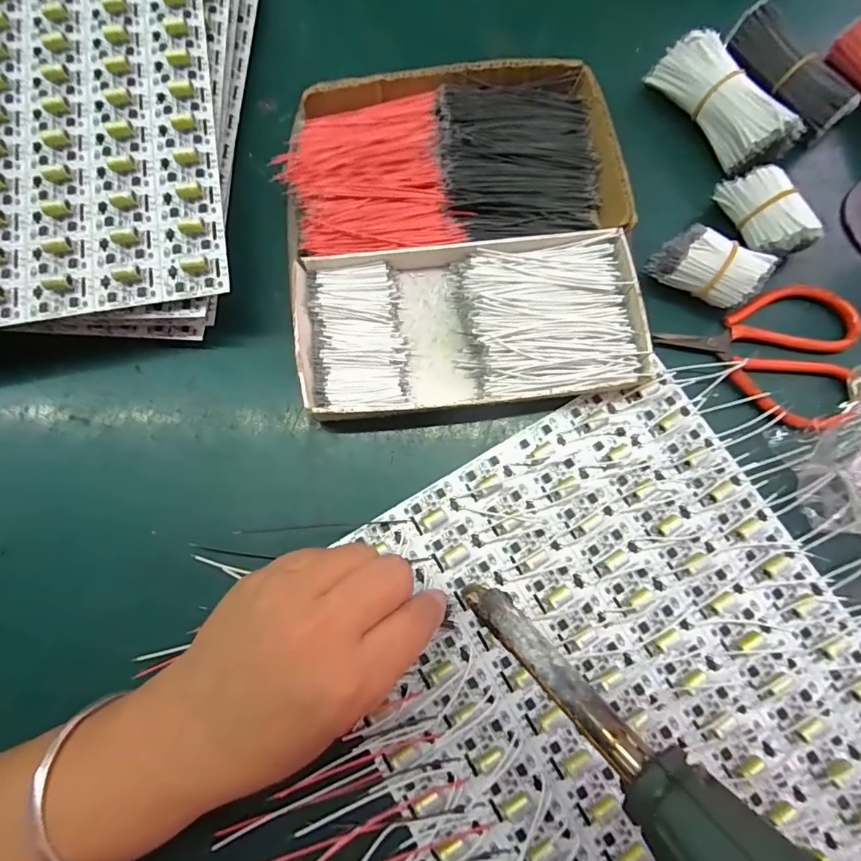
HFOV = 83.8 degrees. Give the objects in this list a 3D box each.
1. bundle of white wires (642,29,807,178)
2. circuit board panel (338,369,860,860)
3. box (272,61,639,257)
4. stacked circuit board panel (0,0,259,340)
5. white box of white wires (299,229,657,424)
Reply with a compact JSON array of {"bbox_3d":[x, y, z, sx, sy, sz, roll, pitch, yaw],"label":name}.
[{"bbox_3d":[0.179,-0.201,0.293,0.037,0.037,0.090,-36,80,-7],"label":"bundle of white wires"},{"bbox_3d":[0.102,0.132,0.238,0.240,0.010,0.274,-31,79,-6],"label":"circuit board panel"},{"bbox_3d":[0.014,-0.161,0.291,0.191,0.025,0.112,-5,78,0],"label":"box"},{"bbox_3d":[-0.238,-0.187,0.293,0.243,0.046,0.285,-5,78,0],"label":"stacked circuit board panel"},{"bbox_3d":[0.024,-0.060,0.272,0.186,0.023,0.099,-6,78,0],"label":"white box of white wires"}]

